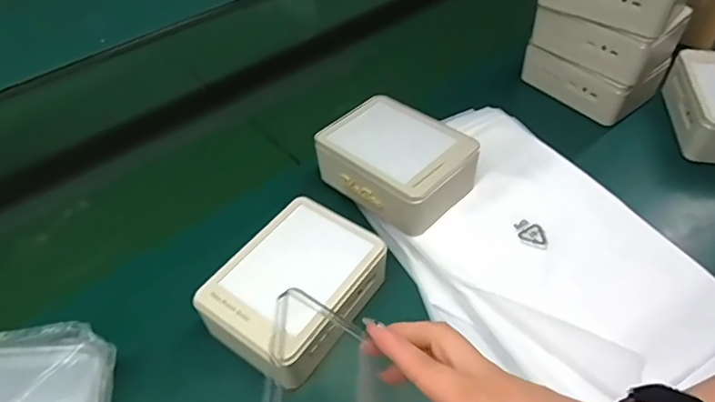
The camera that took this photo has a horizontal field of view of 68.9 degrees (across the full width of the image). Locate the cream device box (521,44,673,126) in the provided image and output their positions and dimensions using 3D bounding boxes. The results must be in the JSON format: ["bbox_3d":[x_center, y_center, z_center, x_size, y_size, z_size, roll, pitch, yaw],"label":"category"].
[{"bbox_3d":[0.296,-0.163,0.652,0.101,0.055,0.148,-34,54,-25],"label":"cream device box"}]

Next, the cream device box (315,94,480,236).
[{"bbox_3d":[0.042,-0.036,0.539,0.147,0.072,0.103,34,57,30],"label":"cream device box"}]

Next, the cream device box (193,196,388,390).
[{"bbox_3d":[-0.053,0.078,0.451,0.108,0.063,0.148,26,54,25],"label":"cream device box"}]

